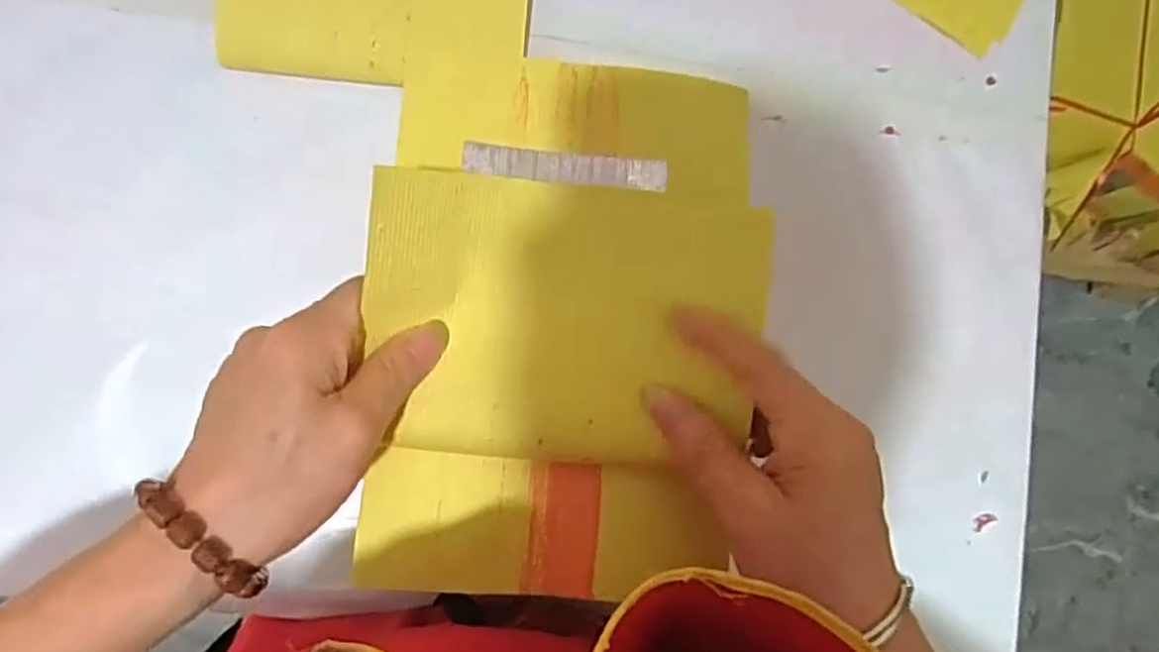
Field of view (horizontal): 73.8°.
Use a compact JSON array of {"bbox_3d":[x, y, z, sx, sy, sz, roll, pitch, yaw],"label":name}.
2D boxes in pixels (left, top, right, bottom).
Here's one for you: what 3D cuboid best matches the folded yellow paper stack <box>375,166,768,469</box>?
[{"bbox_3d":[-0.004,-0.001,0.289,0.142,0.036,0.101,5,84,-7],"label":"folded yellow paper stack"}]

